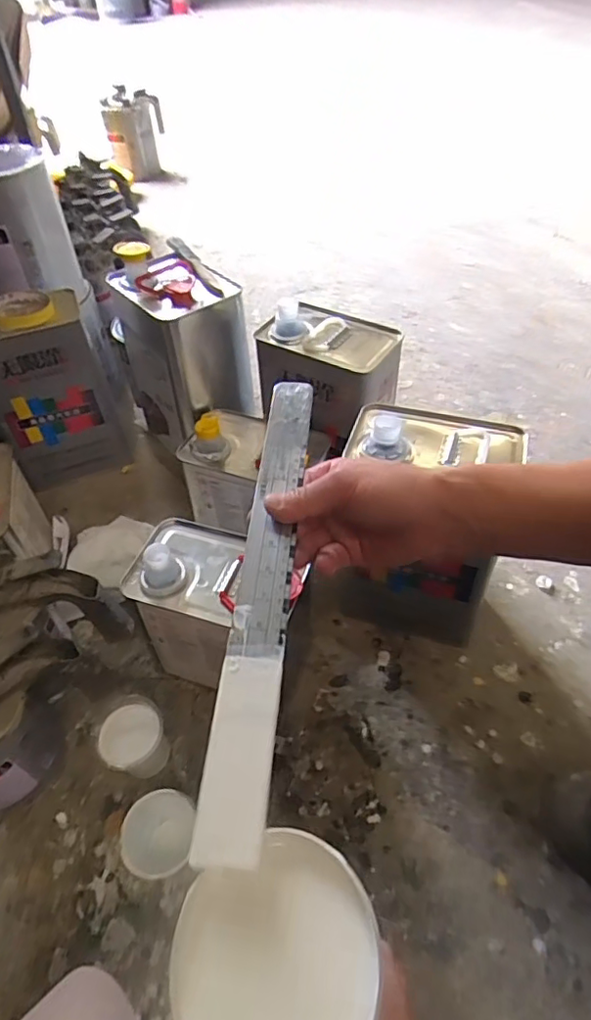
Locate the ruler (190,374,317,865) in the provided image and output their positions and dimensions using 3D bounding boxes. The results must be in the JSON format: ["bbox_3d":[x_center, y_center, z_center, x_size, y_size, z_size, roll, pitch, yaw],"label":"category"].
[{"bbox_3d":[-0.016,0.027,0.360,0.032,0.005,0.337,6,50,1],"label":"ruler"}]

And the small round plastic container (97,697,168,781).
[{"bbox_3d":[-0.161,0.241,0.585,0.061,0.079,0.068,24,52,22],"label":"small round plastic container"}]

